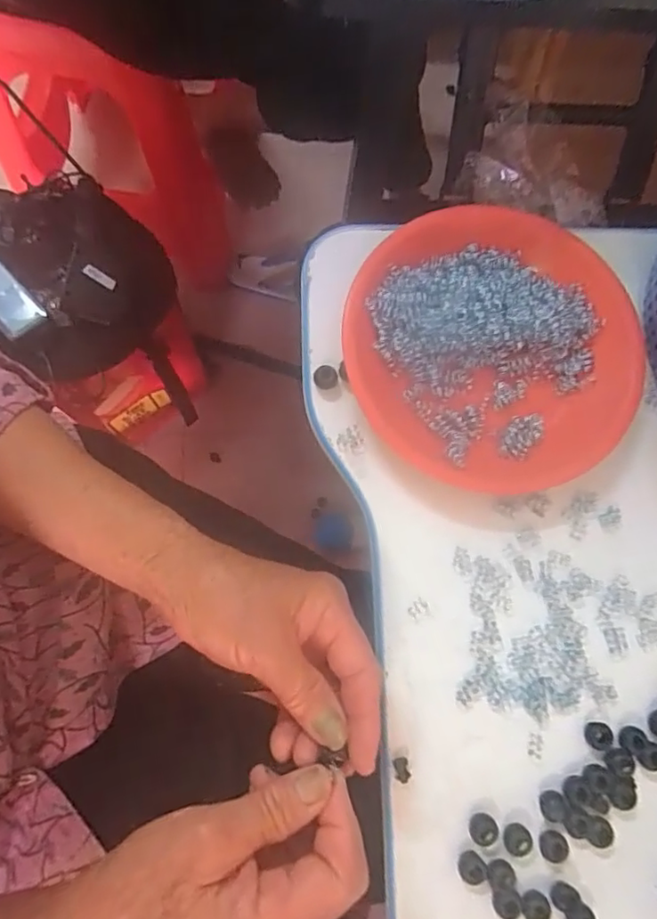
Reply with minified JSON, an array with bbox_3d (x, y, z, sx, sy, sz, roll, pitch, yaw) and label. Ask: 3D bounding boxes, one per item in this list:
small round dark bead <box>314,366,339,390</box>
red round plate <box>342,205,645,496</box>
[{"bbox_3d":[-0.001,-0.055,0.377,0.016,0.009,0.013,20,77,1],"label":"small round dark bead"},{"bbox_3d":[0.114,-0.074,0.381,0.197,0.050,0.185,-1,73,2],"label":"red round plate"}]

